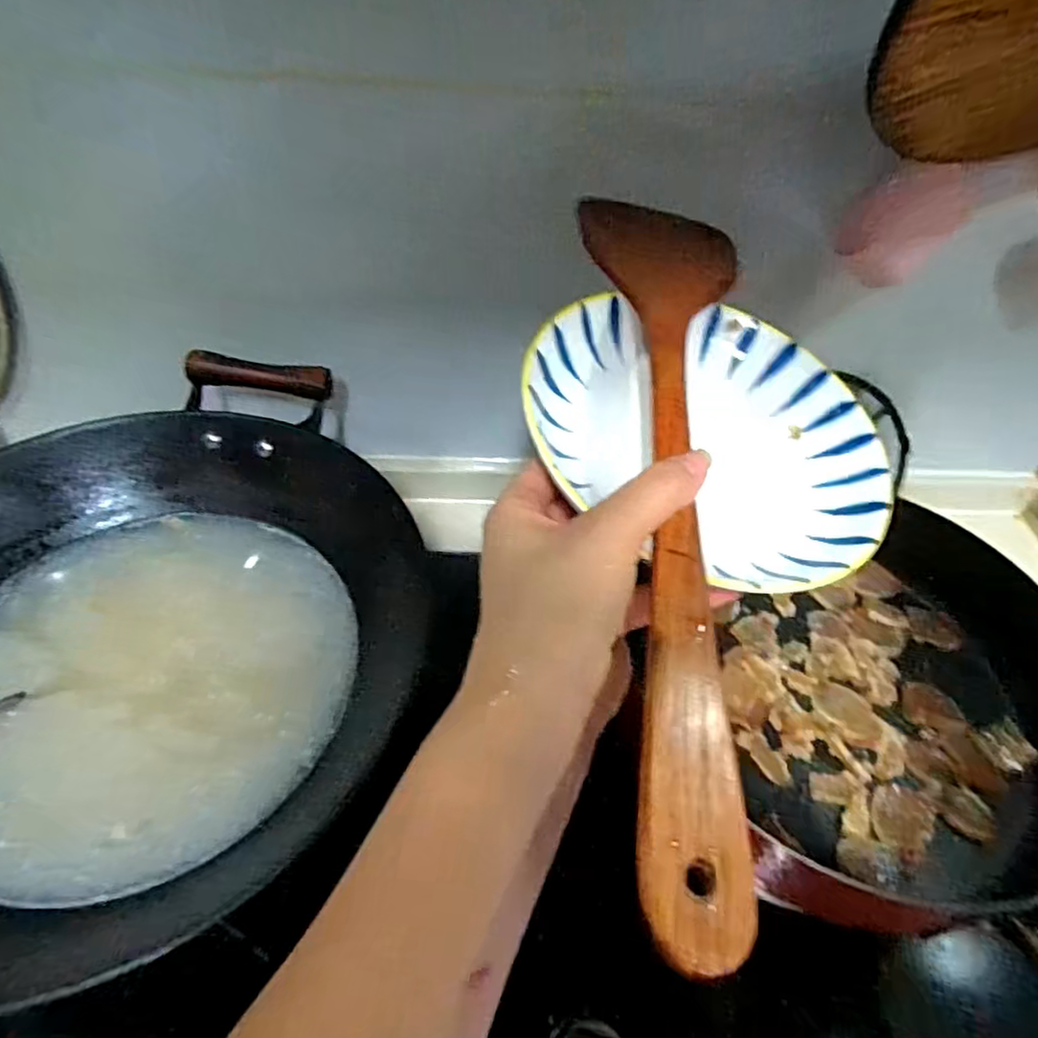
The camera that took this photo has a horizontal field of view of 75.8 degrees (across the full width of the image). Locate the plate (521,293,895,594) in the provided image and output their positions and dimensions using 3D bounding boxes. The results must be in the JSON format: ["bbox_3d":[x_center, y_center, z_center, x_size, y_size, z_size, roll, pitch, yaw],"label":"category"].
[{"bbox_3d":[0.093,-0.044,0.327,0.168,0.060,0.147,24,51,15],"label":"plate"}]

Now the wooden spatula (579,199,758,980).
[{"bbox_3d":[0.063,-0.028,0.279,0.076,0.015,0.357,6,55,0],"label":"wooden spatula"}]

